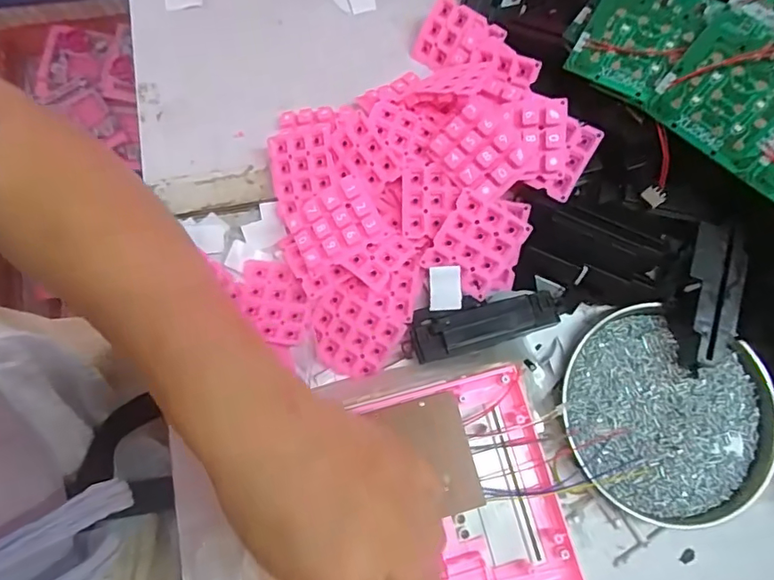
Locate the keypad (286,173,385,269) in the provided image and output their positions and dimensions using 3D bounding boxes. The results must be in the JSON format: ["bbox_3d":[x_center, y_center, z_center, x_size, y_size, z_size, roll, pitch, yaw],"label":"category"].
[{"bbox_3d":[-0.035,-0.046,0.346,0.056,0.014,0.048,-26,77,-7],"label":"keypad"}]

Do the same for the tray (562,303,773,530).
[{"bbox_3d":[0.181,0.084,0.341,0.131,0.028,0.122,0,76,-1],"label":"tray"}]

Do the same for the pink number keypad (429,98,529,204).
[{"bbox_3d":[0.060,-0.090,0.340,0.045,0.009,0.058,-46,76,14],"label":"pink number keypad"}]

